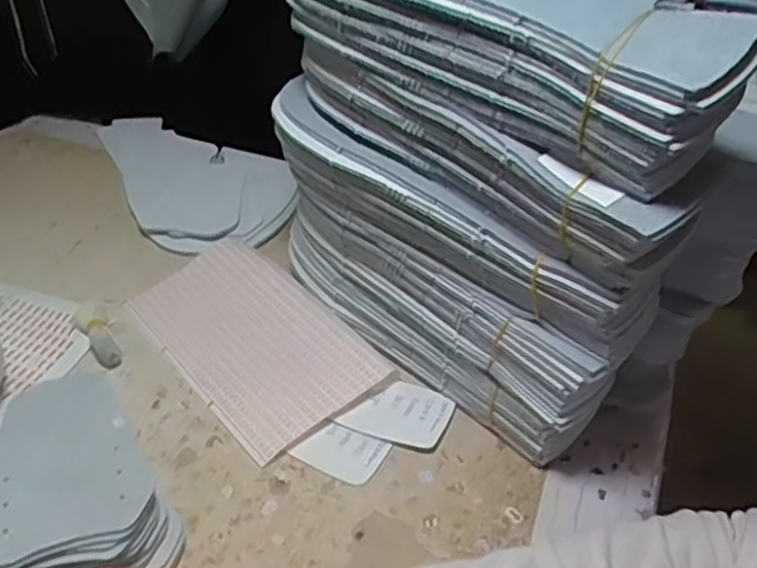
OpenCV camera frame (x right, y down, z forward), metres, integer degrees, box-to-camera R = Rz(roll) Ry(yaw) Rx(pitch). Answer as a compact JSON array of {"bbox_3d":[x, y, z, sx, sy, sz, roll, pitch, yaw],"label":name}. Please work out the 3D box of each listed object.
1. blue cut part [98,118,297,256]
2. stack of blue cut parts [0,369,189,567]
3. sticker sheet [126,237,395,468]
[{"bbox_3d":[-0.181,-0.114,0.697,0.141,0.016,0.311,-20,41,-17],"label":"blue cut part"},{"bbox_3d":[-0.178,0.119,0.394,0.097,0.047,0.125,-27,47,-30],"label":"stack of blue cut parts"},{"bbox_3d":[-0.095,0.034,0.517,0.110,0.017,0.205,-27,47,-31],"label":"sticker sheet"}]

